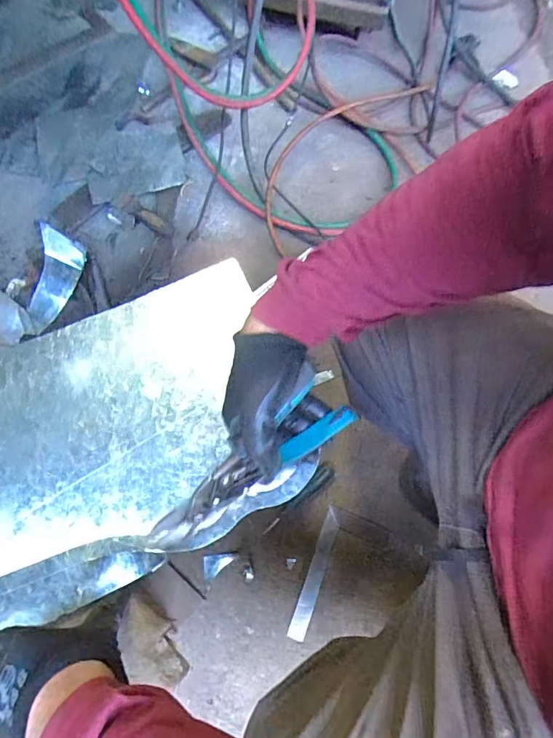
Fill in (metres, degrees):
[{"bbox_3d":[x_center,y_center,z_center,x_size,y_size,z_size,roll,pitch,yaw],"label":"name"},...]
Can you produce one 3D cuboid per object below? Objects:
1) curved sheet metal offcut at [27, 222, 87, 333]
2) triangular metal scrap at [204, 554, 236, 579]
[{"bbox_3d":[-0.419,-0.167,0.812,0.075,0.055,0.188,31,107,10],"label":"curved sheet metal offcut"},{"bbox_3d":[-0.092,0.319,0.702,0.050,0.007,0.034,-5,70,-3],"label":"triangular metal scrap"}]

